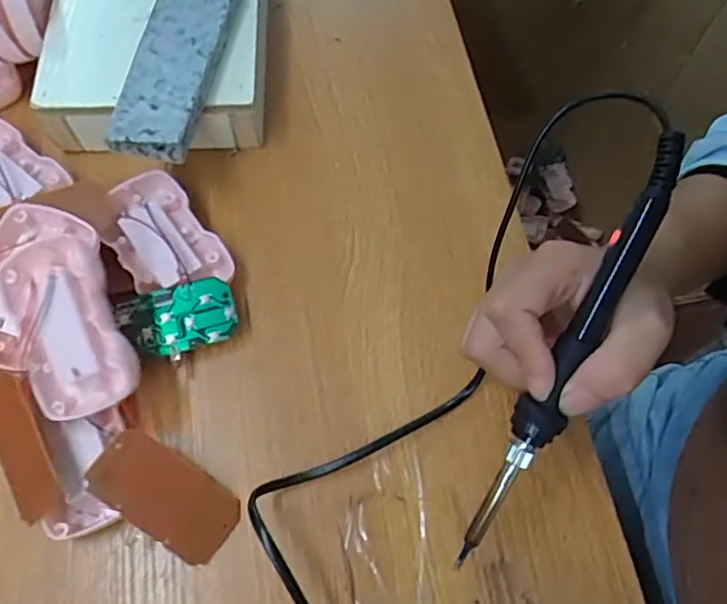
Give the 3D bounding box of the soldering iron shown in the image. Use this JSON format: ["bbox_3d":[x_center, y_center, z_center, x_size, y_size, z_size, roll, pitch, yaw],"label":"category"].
[{"bbox_3d":[0.089,0.025,0.269,0.019,0.013,0.206,25,98,10],"label":"soldering iron"}]

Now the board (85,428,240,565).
[{"bbox_3d":[-0.099,0.097,0.311,0.073,0.004,0.038,40,68,-9],"label":"board"}]

